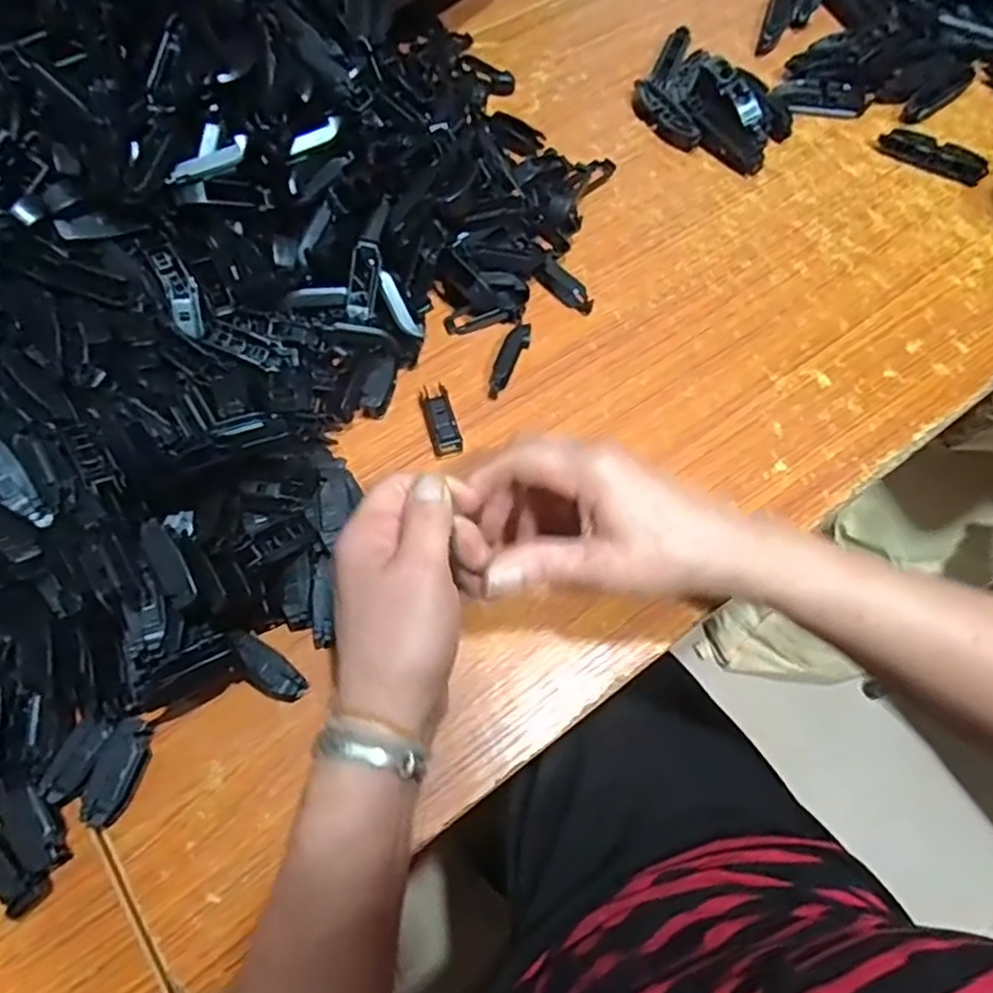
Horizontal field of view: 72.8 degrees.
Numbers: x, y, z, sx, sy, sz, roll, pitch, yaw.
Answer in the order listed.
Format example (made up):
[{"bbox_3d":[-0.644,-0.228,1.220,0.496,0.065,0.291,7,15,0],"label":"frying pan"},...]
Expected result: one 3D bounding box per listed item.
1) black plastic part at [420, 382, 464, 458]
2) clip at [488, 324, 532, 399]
[{"bbox_3d":[-0.035,-0.050,0.428,0.018,0.012,0.050,-14,67,-7],"label":"black plastic part"},{"bbox_3d":[0.008,-0.091,0.448,0.013,0.013,0.060,24,68,9],"label":"clip"}]

